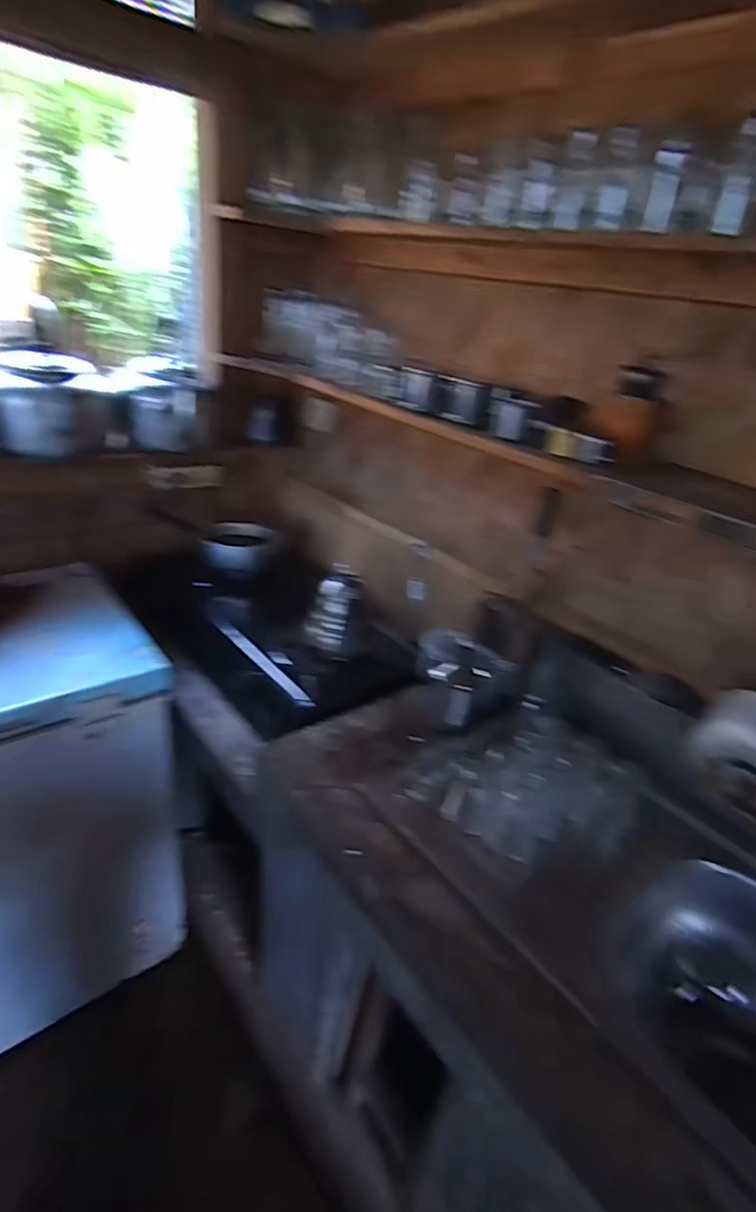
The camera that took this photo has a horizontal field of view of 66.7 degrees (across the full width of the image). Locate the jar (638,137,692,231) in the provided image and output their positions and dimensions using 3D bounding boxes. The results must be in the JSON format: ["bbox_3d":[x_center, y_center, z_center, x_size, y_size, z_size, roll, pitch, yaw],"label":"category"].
[{"bbox_3d":[0.387,-0.568,0.780,0.040,0.095,0.040,17,29,18],"label":"jar"}]

